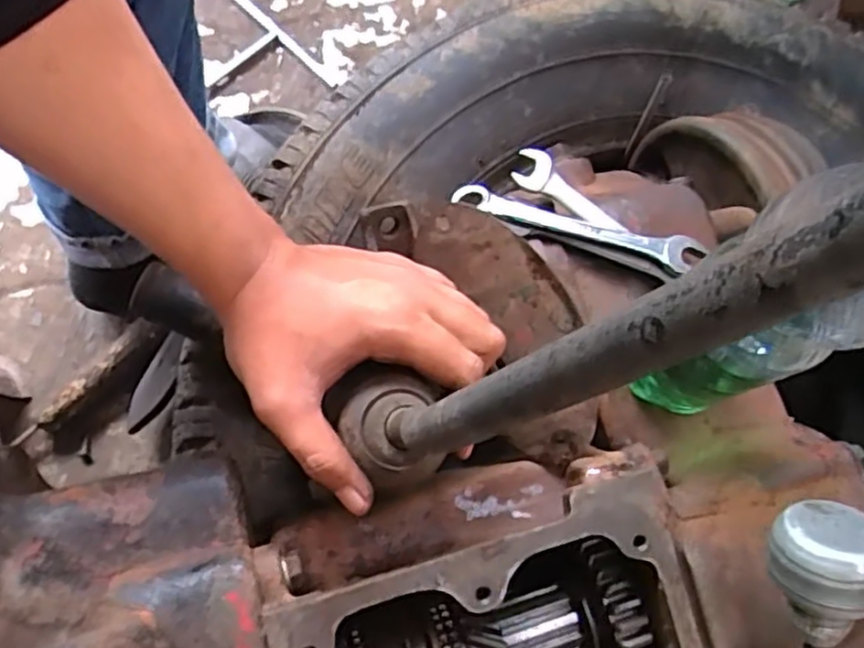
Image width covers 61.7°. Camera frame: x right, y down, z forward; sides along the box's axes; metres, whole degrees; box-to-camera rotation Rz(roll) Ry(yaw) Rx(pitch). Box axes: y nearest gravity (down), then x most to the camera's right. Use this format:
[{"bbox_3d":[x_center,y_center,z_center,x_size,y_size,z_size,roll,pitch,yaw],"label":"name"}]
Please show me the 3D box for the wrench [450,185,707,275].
[{"bbox_3d":[0.087,-0.060,0.441,0.151,0.006,0.021,17,74,4],"label":"wrench"}]

